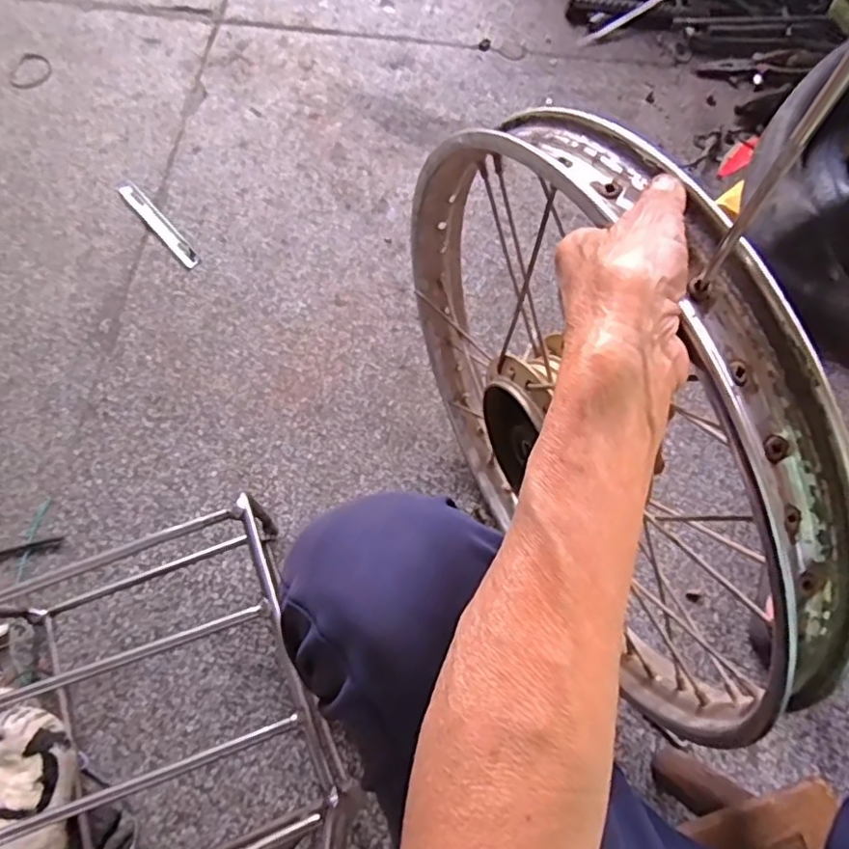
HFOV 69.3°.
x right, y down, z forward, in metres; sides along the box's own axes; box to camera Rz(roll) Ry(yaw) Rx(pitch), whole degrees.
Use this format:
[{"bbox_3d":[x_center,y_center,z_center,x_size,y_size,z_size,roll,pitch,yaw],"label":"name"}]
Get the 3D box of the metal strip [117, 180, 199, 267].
[{"bbox_3d":[-0.361,-0.276,0.837,0.025,0.009,0.169,-40,74,-16],"label":"metal strip"}]

